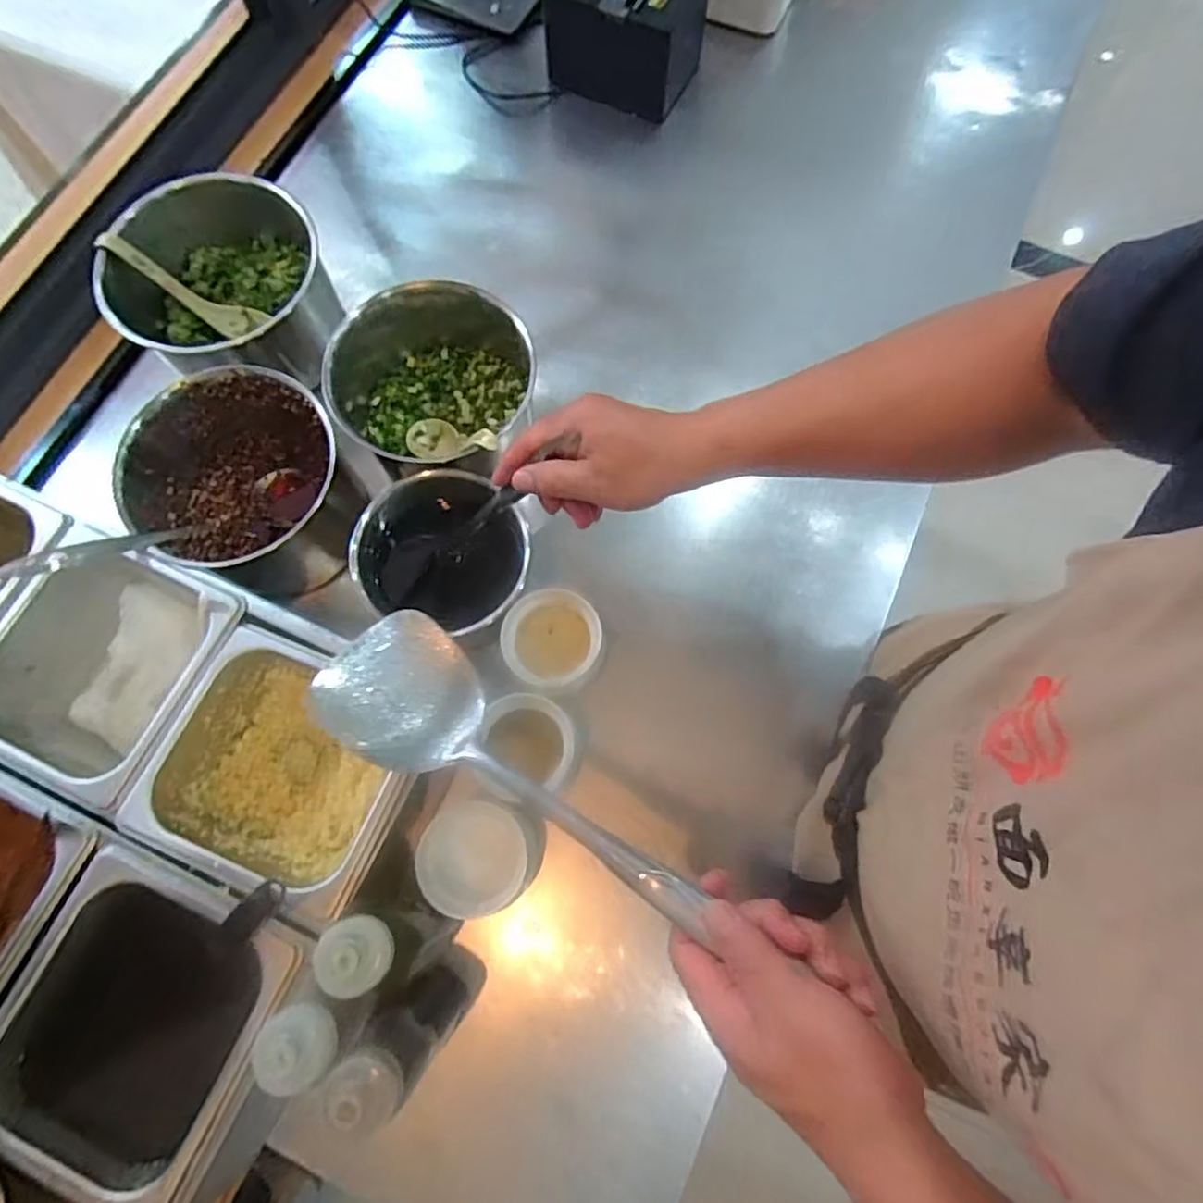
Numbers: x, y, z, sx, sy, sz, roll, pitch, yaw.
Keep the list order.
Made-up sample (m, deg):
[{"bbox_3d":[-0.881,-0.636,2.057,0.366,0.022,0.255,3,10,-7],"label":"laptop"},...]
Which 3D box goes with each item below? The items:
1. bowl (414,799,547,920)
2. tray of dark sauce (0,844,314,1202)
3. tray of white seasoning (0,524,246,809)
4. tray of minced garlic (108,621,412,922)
[{"bbox_3d":[-0.094,0.201,0.528,0.092,0.070,0.080,10,71,3],"label":"bowl"},{"bbox_3d":[-0.298,0.282,0.464,0.165,0.103,0.172,24,73,7],"label":"tray of dark sauce"},{"bbox_3d":[-0.378,0.058,0.538,0.160,0.103,0.172,25,73,8],"label":"tray of white seasoning"},{"bbox_3d":[-0.225,0.125,0.503,0.171,0.089,0.159,21,72,7],"label":"tray of minced garlic"}]

